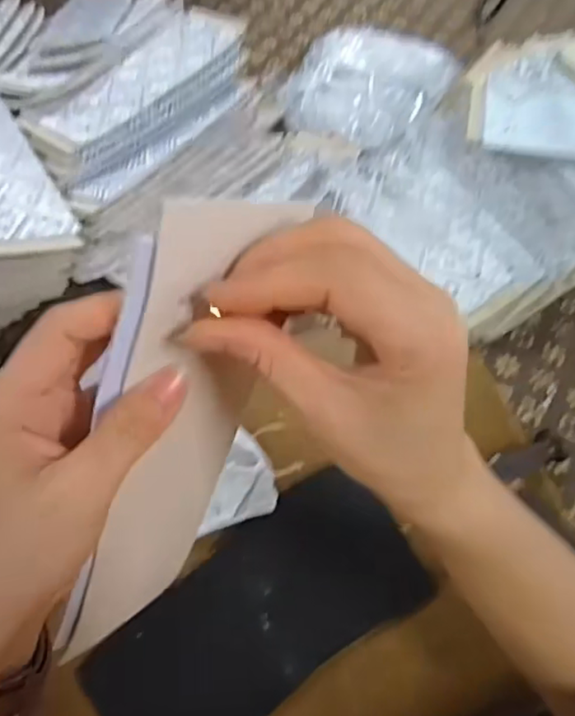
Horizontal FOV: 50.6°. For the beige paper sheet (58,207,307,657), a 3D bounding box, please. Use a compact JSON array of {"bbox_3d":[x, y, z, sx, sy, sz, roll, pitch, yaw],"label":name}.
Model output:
[{"bbox_3d":[-0.050,0.045,0.272,0.018,0.240,0.079,39,34,30],"label":"beige paper sheet"}]

